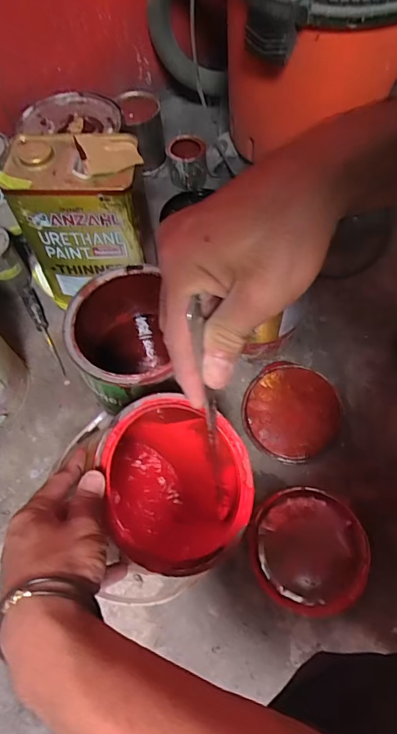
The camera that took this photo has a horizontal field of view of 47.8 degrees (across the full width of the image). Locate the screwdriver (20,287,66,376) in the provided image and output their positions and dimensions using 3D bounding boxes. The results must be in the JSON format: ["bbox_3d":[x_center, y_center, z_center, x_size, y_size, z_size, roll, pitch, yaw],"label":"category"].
[{"bbox_3d":[-0.255,-0.062,0.733,0.022,0.027,0.169,-24,66,-9],"label":"screwdriver"}]

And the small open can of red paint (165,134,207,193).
[{"bbox_3d":[-0.021,-0.390,0.859,0.074,0.070,0.076,-4,64,1],"label":"small open can of red paint"}]

